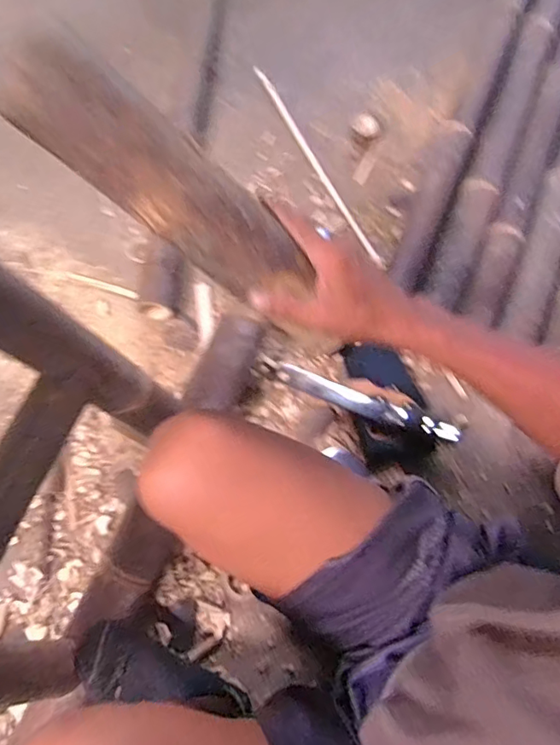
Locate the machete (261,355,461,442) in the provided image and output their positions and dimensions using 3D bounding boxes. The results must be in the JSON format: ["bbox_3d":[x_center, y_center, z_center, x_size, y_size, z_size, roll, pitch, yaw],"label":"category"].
[{"bbox_3d":[0.122,0.044,0.835,0.334,0.029,0.037,21,70,22],"label":"machete"}]

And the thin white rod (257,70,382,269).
[{"bbox_3d":[0.072,-0.446,1.077,0.017,0.018,0.572,-23,70,-9],"label":"thin white rod"}]

